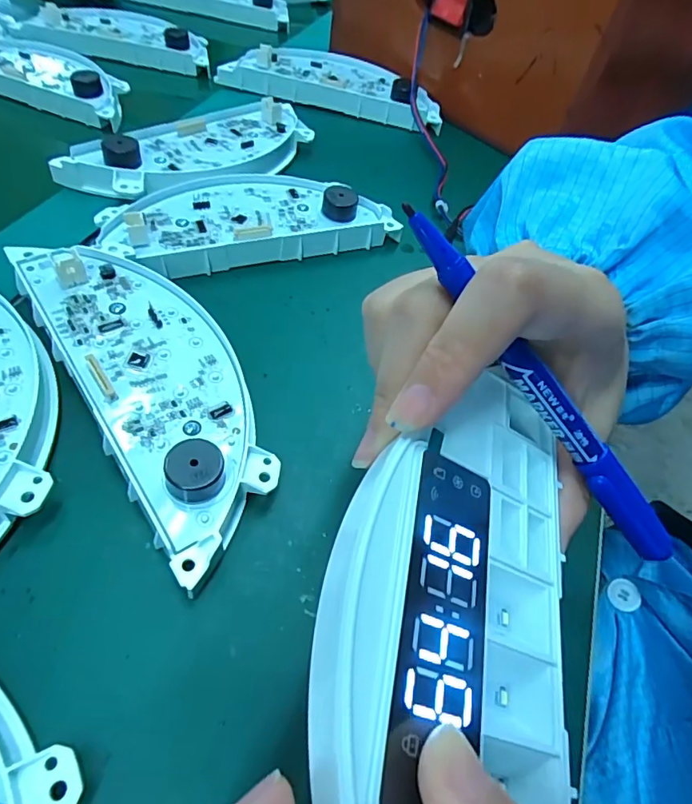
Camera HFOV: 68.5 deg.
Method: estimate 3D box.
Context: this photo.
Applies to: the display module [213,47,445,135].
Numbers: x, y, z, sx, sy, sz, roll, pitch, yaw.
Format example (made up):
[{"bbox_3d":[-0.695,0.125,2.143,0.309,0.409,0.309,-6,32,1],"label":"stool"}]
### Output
[{"bbox_3d":[-0.009,-0.265,0.426,0.178,0.031,0.062,13,52,1],"label":"display module"}]

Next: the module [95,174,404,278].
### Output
[{"bbox_3d":[-0.056,-0.110,0.306,0.162,0.027,0.068,-16,57,-20],"label":"module"}]

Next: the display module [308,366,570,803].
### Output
[{"bbox_3d":[0.028,0.042,0.132,0.068,0.022,0.107,29,52,-20],"label":"display module"}]

